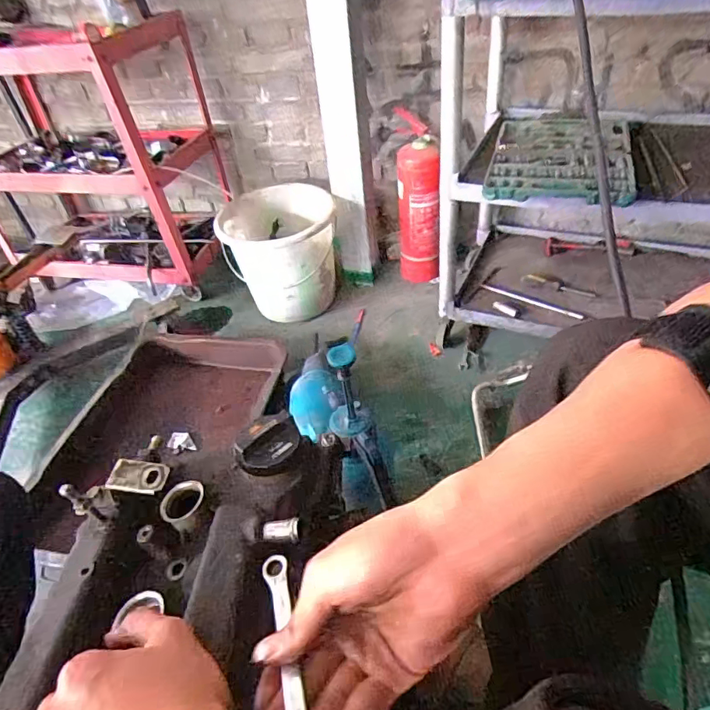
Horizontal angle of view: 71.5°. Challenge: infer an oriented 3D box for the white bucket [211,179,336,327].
[{"bbox_3d":[-0.210,-0.279,1.462,0.304,0.321,0.311,-4,42,3],"label":"white bucket"}]

